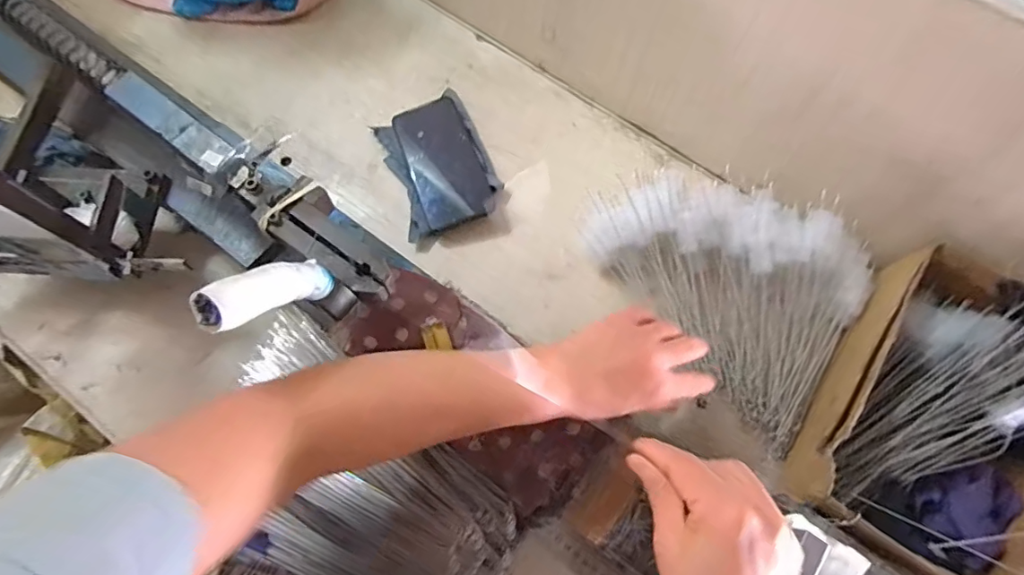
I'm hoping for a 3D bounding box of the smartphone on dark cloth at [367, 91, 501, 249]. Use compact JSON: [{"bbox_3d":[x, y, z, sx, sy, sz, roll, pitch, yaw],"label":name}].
[{"bbox_3d":[-0.080,-0.141,0.582,0.115,0.031,0.172,-18,71,-9],"label":"smartphone on dark cloth"}]

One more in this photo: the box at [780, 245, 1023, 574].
[{"bbox_3d":[0.394,0.115,0.441,0.197,0.116,0.289,35,72,10],"label":"box"}]

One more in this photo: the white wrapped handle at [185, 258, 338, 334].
[{"bbox_3d":[-0.143,0.001,0.310,0.020,0.103,0.026,33,109,9],"label":"white wrapped handle"}]

